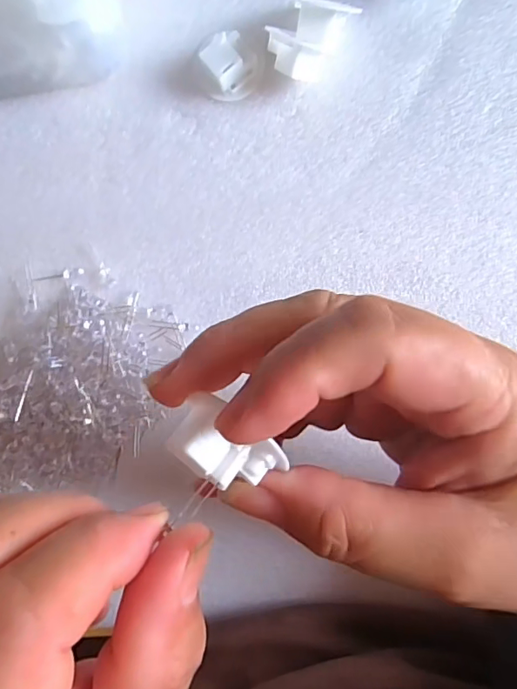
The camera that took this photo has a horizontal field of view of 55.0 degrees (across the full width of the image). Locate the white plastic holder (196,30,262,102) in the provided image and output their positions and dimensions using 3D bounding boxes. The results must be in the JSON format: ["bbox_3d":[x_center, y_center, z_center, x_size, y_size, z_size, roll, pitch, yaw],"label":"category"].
[{"bbox_3d":[-0.013,-0.130,0.233,0.026,0.016,0.024,0,90,6],"label":"white plastic holder"}]

